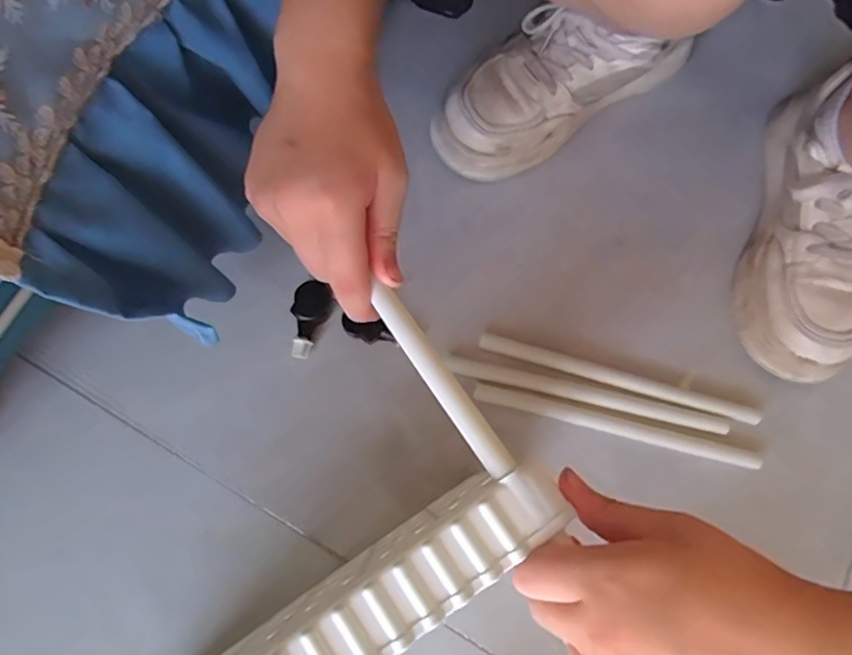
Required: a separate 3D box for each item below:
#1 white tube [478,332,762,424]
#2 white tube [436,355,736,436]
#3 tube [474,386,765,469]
[{"bbox_3d":[0.155,0.040,0.467,0.225,0.010,0.013,16,74,4],"label":"white tube"},{"bbox_3d":[0.128,0.053,0.465,0.223,0.012,0.016,13,74,3],"label":"white tube"},{"bbox_3d":[0.150,0.078,0.460,0.224,0.011,0.014,14,74,3],"label":"tube"}]

